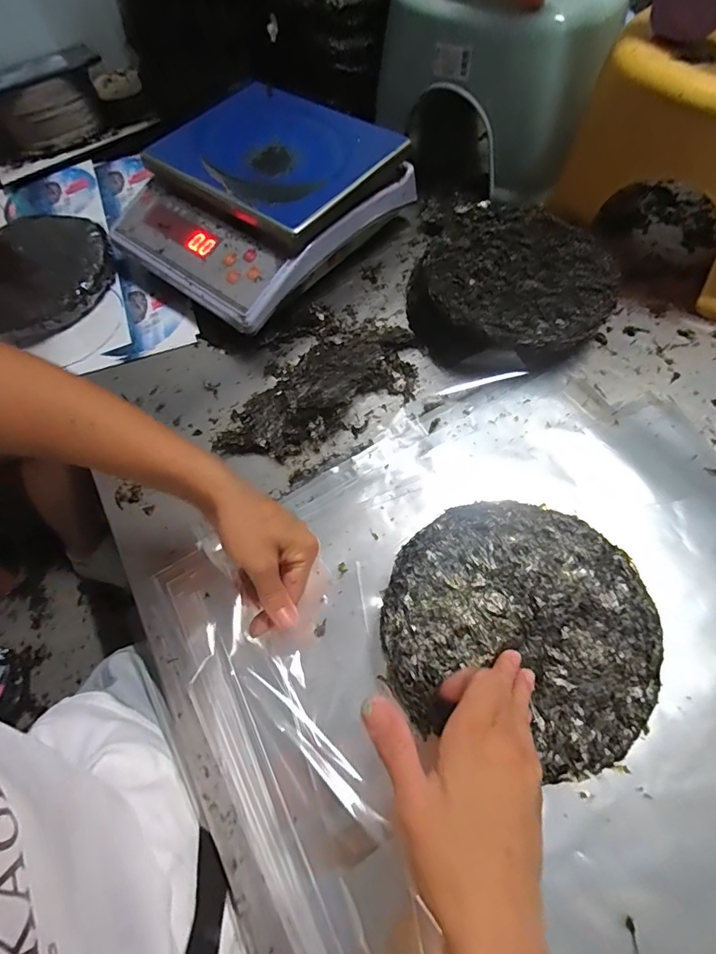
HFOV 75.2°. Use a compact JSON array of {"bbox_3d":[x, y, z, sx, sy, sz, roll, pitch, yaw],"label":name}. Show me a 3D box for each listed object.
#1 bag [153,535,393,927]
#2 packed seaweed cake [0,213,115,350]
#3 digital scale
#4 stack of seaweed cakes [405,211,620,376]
[{"bbox_3d":[-0.056,0.162,0.391,0.163,0.021,0.276,-28,65,-11],"label":"bag"},{"bbox_3d":[-0.413,-0.264,0.593,0.182,0.036,0.196,-41,67,-15],"label":"packed seaweed cake"},{"bbox_3d":[-0.120,-0.330,0.569,0.255,0.114,0.285,37,70,19],"label":"digital scale"},{"bbox_3d":[0.171,-0.211,0.531,0.213,0.059,0.208,31,69,17],"label":"stack of seaweed cakes"}]

